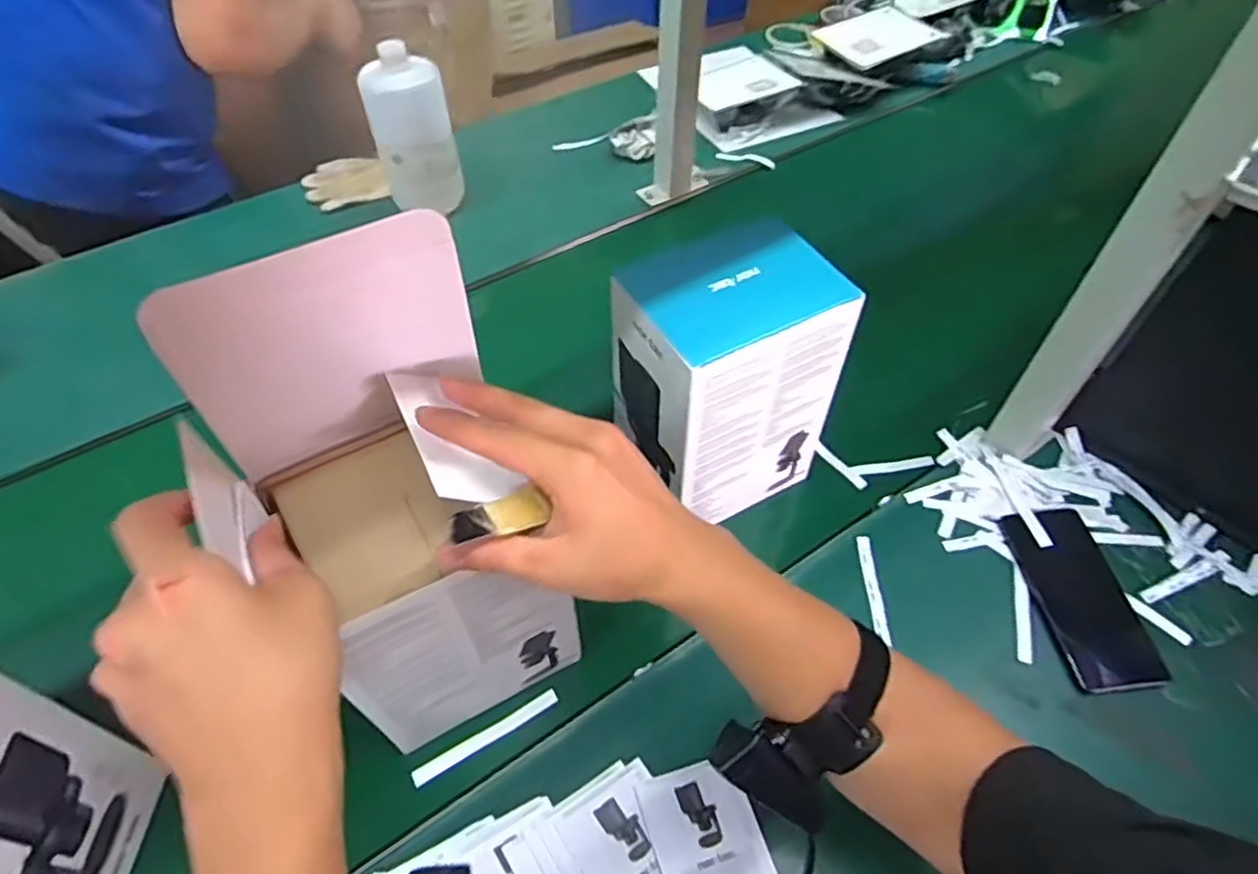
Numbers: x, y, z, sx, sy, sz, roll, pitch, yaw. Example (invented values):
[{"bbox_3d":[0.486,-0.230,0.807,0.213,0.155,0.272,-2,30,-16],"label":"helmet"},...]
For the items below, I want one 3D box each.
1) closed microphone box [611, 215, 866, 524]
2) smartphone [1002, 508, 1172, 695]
[{"bbox_3d":[0.081,-0.041,0.601,0.158,0.216,0.115,-21,55,-18],"label":"closed microphone box"},{"bbox_3d":[0.383,0.133,0.605,0.074,0.012,0.158,-3,52,-4],"label":"smartphone"}]

